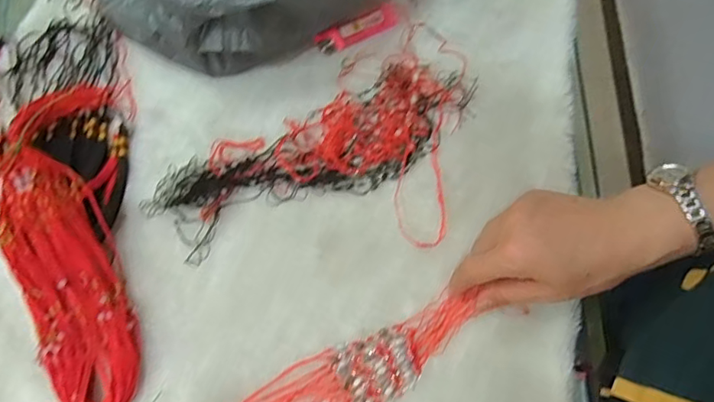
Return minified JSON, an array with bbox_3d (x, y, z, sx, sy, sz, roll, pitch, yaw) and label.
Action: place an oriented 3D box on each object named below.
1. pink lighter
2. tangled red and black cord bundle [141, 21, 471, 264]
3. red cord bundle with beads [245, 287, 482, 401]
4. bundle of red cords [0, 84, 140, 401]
[{"bbox_3d":[0.002,-0.160,0.481,0.082,0.009,0.023,-25,76,-5],"label":"pink lighter"},{"bbox_3d":[-0.013,-0.024,0.441,0.287,0.031,0.161,-32,77,-7],"label":"tangled red and black cord bundle"},{"bbox_3d":[-0.026,0.161,0.404,0.283,0.015,0.074,-30,77,-8],"label":"red cord bundle with beads"},{"bbox_3d":[-0.236,0.031,0.419,0.114,0.044,0.280,-18,75,-3],"label":"bundle of red cords"}]

